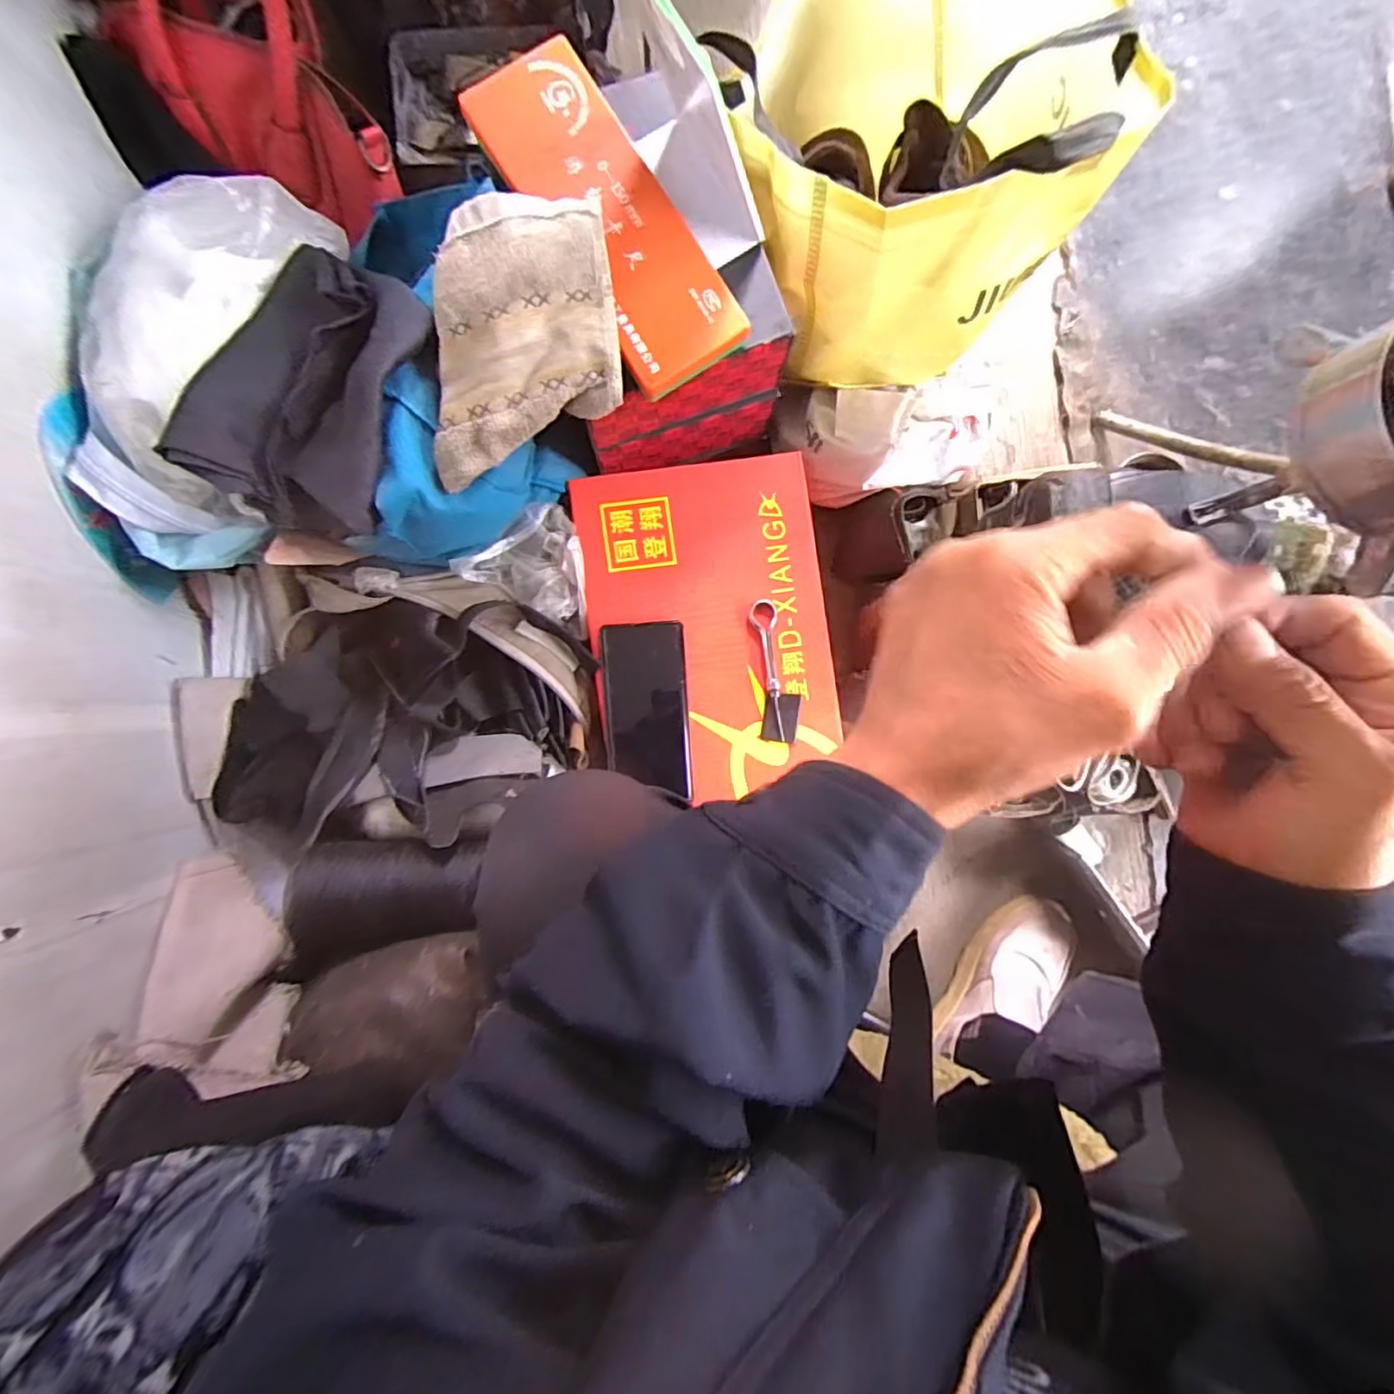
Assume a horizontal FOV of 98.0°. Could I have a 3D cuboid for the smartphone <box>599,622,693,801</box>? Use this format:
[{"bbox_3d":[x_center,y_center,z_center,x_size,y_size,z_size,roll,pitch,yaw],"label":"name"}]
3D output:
[{"bbox_3d":[-0.046,0.011,0.543,0.074,0.014,0.152,-4,89,-2],"label":"smartphone"}]

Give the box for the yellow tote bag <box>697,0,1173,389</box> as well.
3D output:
[{"bbox_3d":[0.152,-0.431,0.478,0.231,0.212,0.282,-29,91,-2],"label":"yellow tote bag"}]

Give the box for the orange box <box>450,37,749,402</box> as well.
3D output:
[{"bbox_3d":[-0.063,-0.336,0.427,0.088,0.020,0.237,-34,91,-2],"label":"orange box"}]

